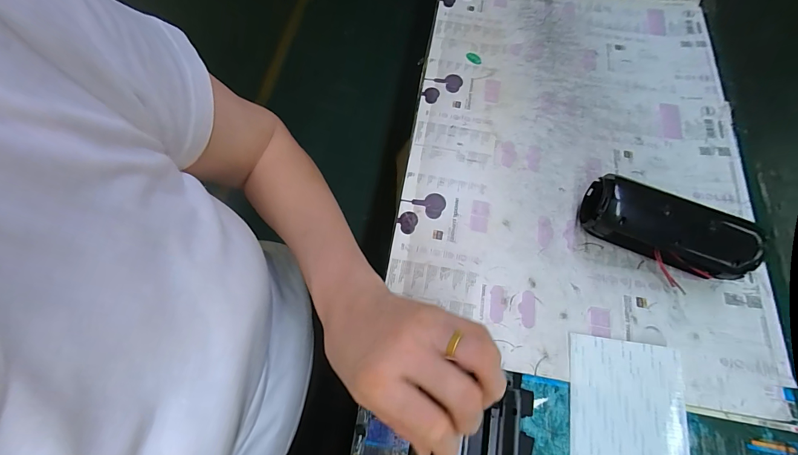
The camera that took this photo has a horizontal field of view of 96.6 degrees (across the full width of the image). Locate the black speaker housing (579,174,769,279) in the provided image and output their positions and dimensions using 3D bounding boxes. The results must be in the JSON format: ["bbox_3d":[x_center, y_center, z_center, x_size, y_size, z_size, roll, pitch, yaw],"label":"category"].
[{"bbox_3d":[0.260,0.003,0.350,0.145,0.066,0.054,25,69,10],"label":"black speaker housing"}]

